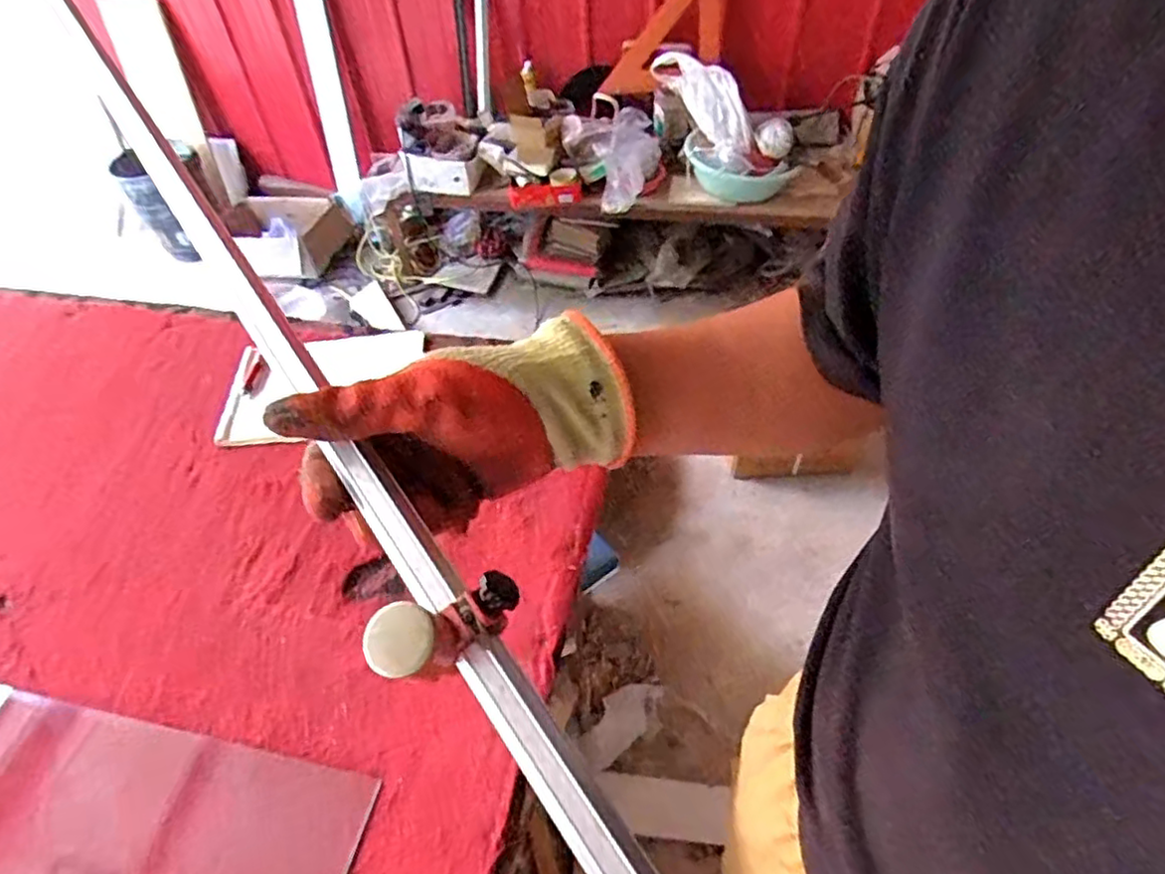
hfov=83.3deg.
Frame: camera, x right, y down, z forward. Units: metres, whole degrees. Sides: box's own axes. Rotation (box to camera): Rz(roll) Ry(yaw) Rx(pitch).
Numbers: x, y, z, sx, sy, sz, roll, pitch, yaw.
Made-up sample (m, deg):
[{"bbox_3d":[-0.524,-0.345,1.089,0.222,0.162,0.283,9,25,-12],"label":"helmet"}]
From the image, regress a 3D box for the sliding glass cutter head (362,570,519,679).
[{"bbox_3d":[-0.056,0.079,0.274,0.065,0.034,0.027,-27,53,-22],"label":"sliding glass cutter head"}]

